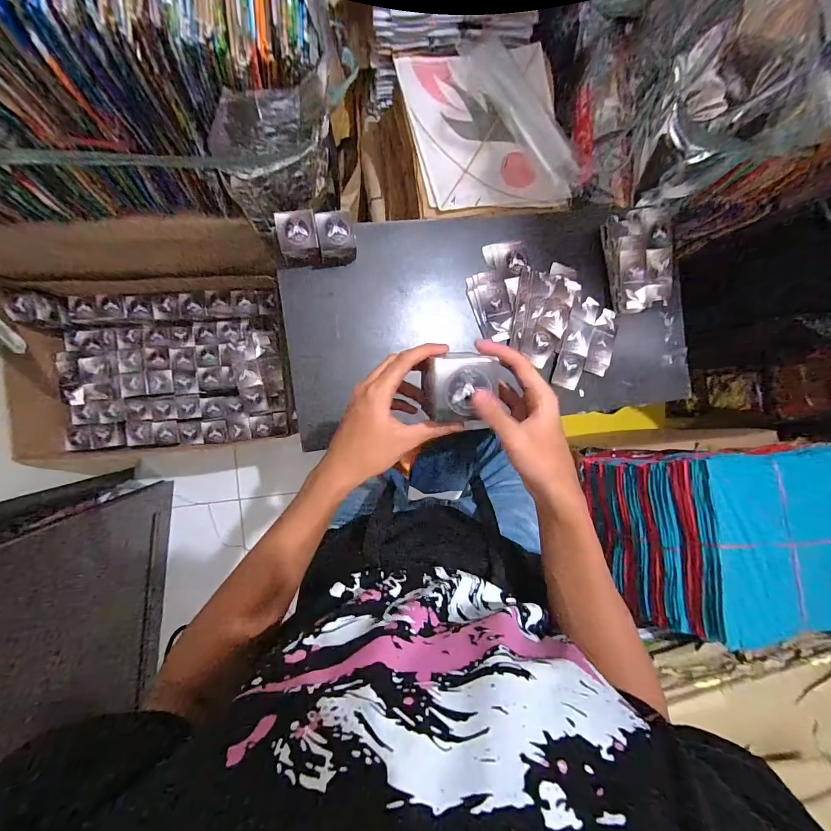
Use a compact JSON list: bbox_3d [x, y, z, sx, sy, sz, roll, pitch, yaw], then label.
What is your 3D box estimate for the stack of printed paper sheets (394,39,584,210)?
[{"bbox_3d":[0.163,-0.621,0.865,0.339,0.038,0.357,-16,93,-9],"label":"stack of printed paper sheets"}]

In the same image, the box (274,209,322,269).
[{"bbox_3d":[-0.192,-0.286,0.642,0.067,0.042,0.073,-5,91,-9],"label":"box"}]

